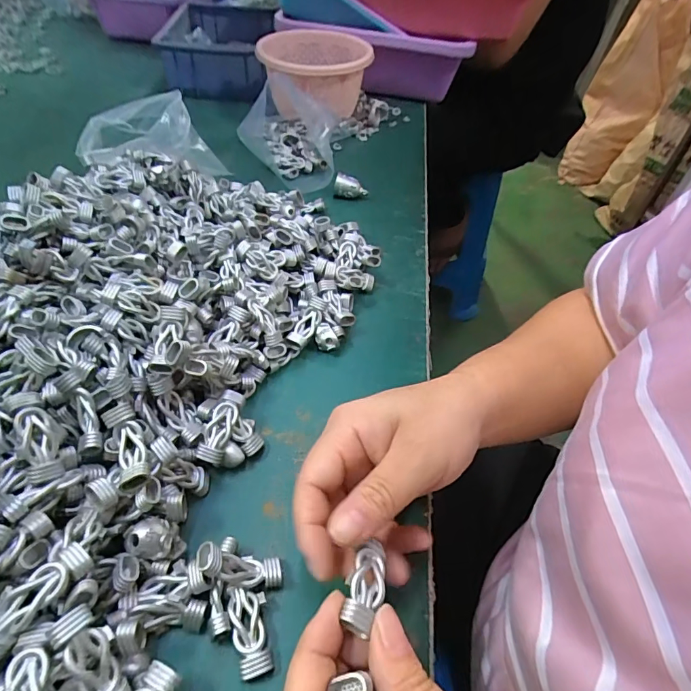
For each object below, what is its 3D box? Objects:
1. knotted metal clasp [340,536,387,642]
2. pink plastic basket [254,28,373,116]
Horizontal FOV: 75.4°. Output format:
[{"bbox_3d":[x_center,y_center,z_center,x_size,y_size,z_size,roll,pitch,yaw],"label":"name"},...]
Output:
[{"bbox_3d":[0.009,0.100,0.186,0.014,0.007,0.039,15,23,8],"label":"knotted metal clasp"},{"bbox_3d":[-0.041,-0.349,0.580,0.139,0.068,0.140,3,47,-3],"label":"pink plastic basket"}]

